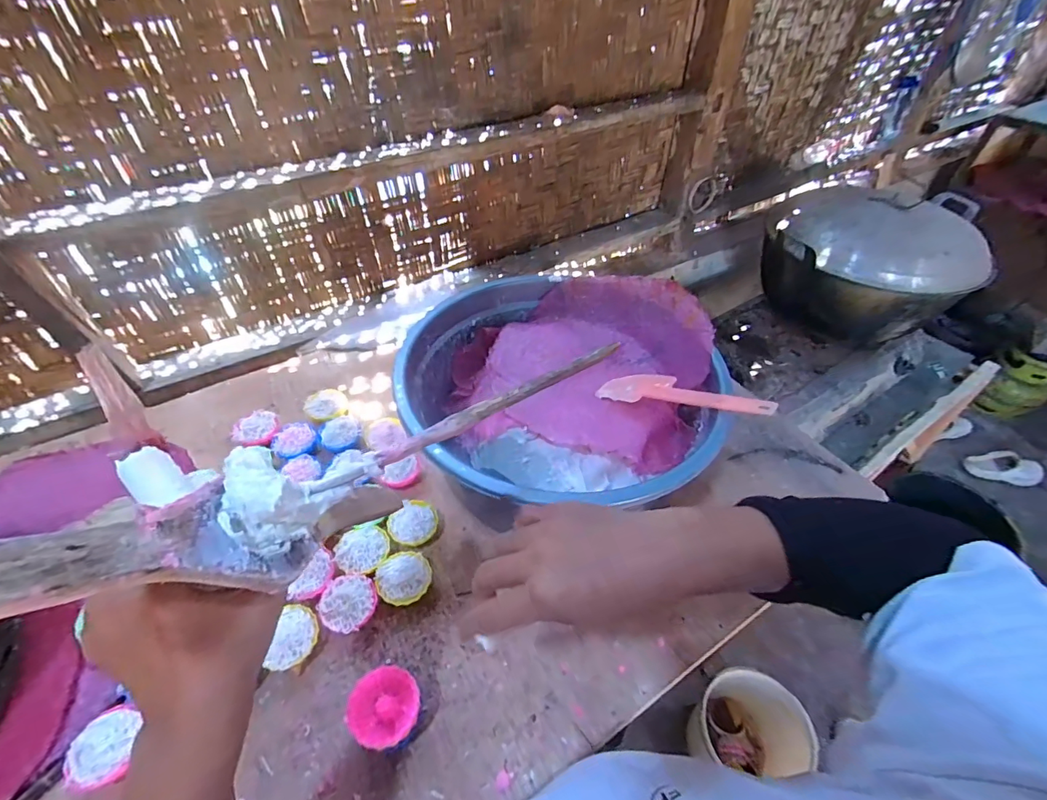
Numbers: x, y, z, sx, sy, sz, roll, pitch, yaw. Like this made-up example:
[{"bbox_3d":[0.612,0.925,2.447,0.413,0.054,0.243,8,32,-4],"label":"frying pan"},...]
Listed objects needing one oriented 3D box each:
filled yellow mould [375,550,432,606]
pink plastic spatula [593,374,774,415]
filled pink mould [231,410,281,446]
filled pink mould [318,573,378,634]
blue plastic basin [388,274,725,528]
[{"bbox_3d":[-0.141,0.216,0.544,0.061,0.035,0.058,0,46,0],"label":"filled yellow mould"},{"bbox_3d":[0.197,-0.007,0.579,0.226,0.016,0.063,12,42,45],"label":"pink plastic spatula"},{"bbox_3d":[-0.404,0.046,0.695,0.061,0.025,0.062,0,46,0],"label":"filled pink mould"},{"bbox_3d":[-0.199,0.232,0.520,0.065,0.042,0.059,33,54,28],"label":"filled pink mould"},{"bbox_3d":[0.047,-0.010,0.663,0.408,0.181,0.364,-4,46,-3],"label":"blue plastic basin"}]

